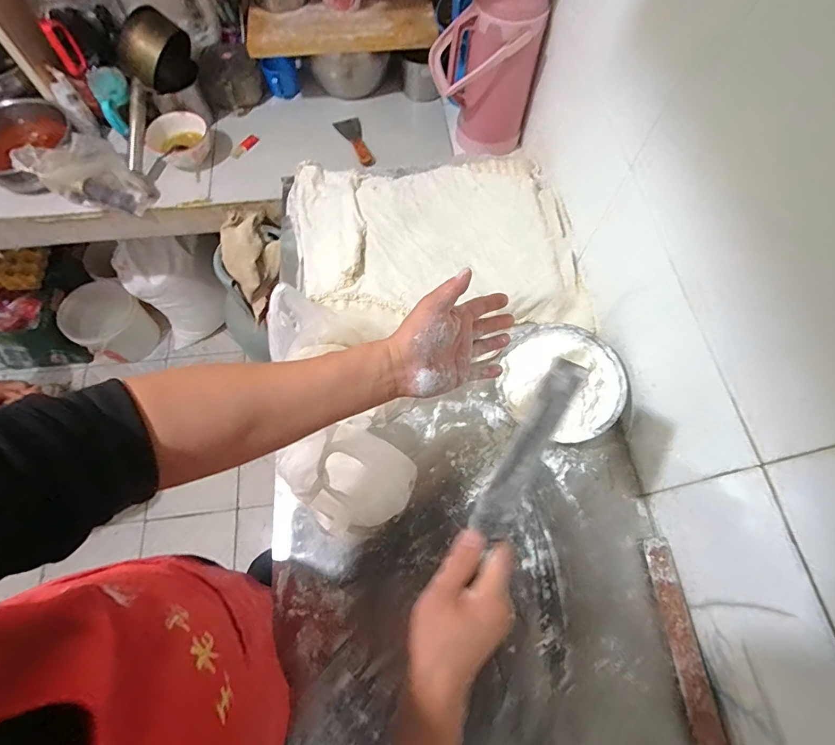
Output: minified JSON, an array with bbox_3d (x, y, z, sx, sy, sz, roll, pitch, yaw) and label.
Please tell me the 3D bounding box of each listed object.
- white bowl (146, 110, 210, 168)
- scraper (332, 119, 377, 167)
[{"bbox_3d":[-0.563,-0.552,0.996,0.135,0.061,0.132,0,66,-1],"label":"white bowl"},{"bbox_3d":[-0.152,-0.585,1.071,0.069,0.032,0.228,-19,55,-9],"label":"scraper"}]

